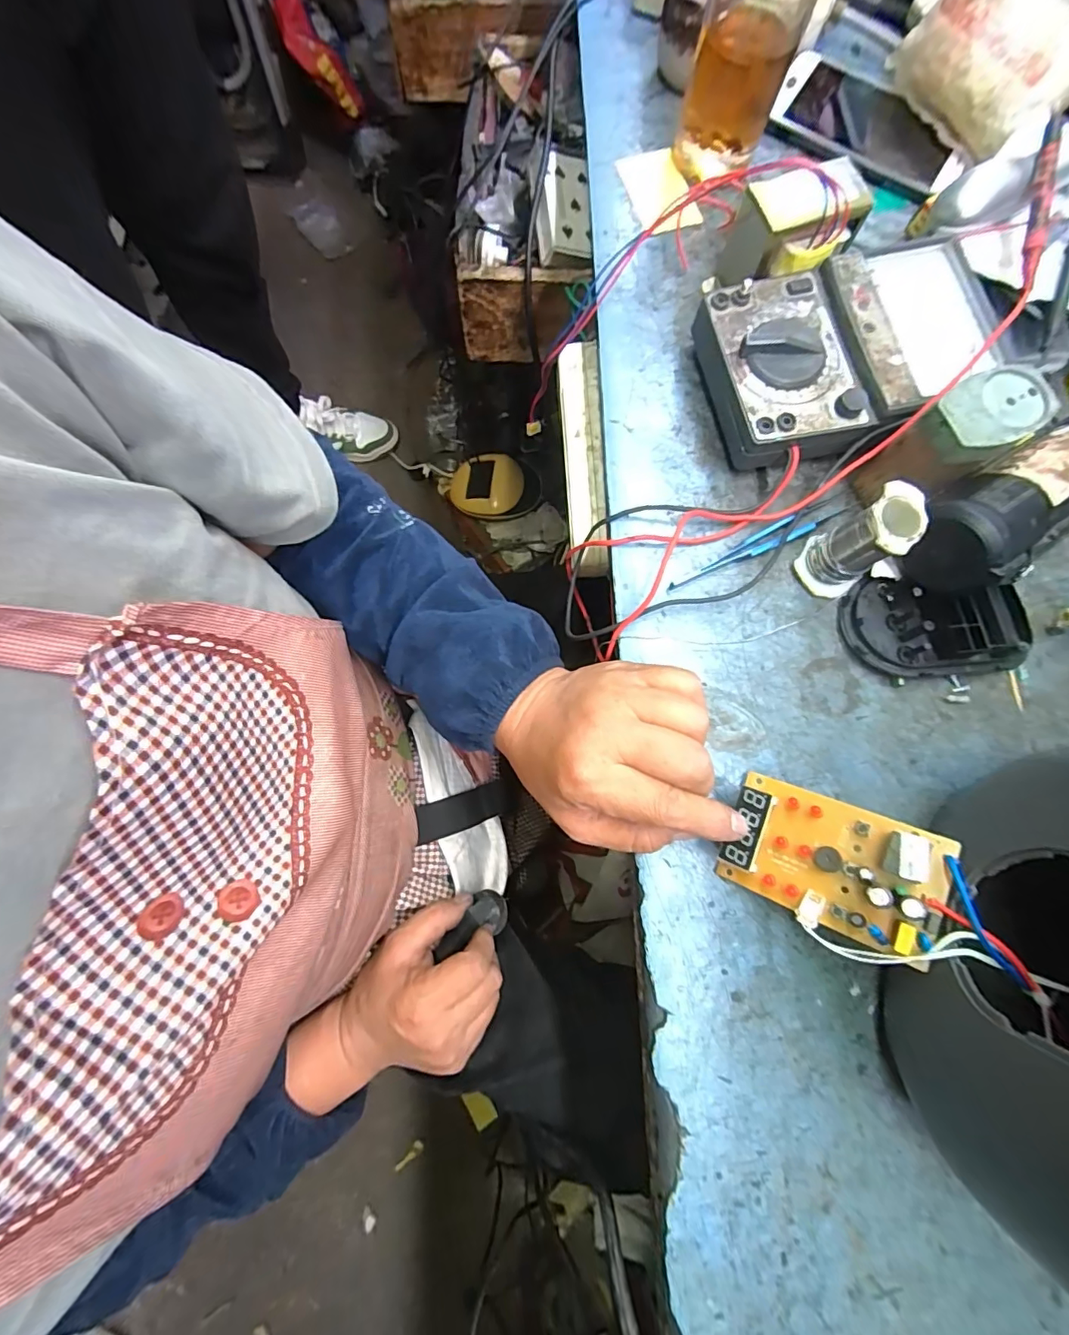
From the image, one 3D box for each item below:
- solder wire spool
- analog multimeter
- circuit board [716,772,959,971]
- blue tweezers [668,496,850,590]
[{"bbox_3d":[0.184,-0.070,0.288,0.037,0.064,0.035,0,79,-1],"label":"solder wire spool"},{"bbox_3d":[0.193,-0.195,0.321,0.175,0.045,0.113,-16,79,-4],"label":"analog multimeter"},{"bbox_3d":[0.145,0.096,0.251,0.093,0.022,0.062,16,80,38],"label":"circuit board"},{"bbox_3d":[0.141,-0.078,0.320,0.127,0.006,0.014,-26,80,-6],"label":"blue tweezers"}]

